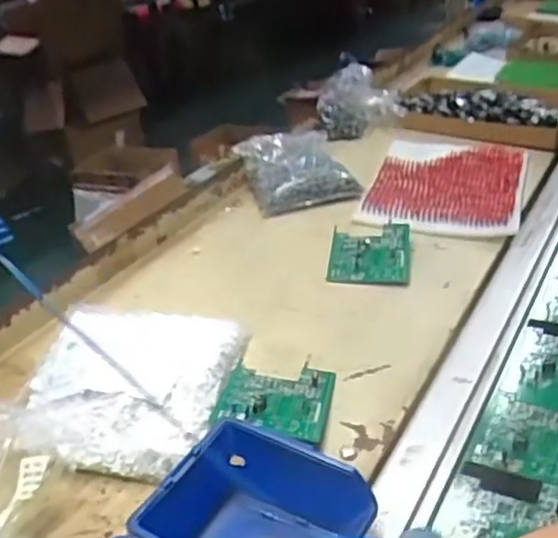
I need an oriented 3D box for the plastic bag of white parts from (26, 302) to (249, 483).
[{"bbox_3d":[-0.141,0.102,0.640,0.176,0.045,0.193,0,29,13],"label":"plastic bag of white parts"}]

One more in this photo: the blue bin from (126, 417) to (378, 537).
[{"bbox_3d":[-0.016,0.183,0.476,0.140,0.077,0.119,10,33,28],"label":"blue bin"}]

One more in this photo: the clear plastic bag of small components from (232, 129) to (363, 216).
[{"bbox_3d":[0.023,-0.155,1.037,0.153,0.061,0.187,-14,29,-13],"label":"clear plastic bag of small components"}]

